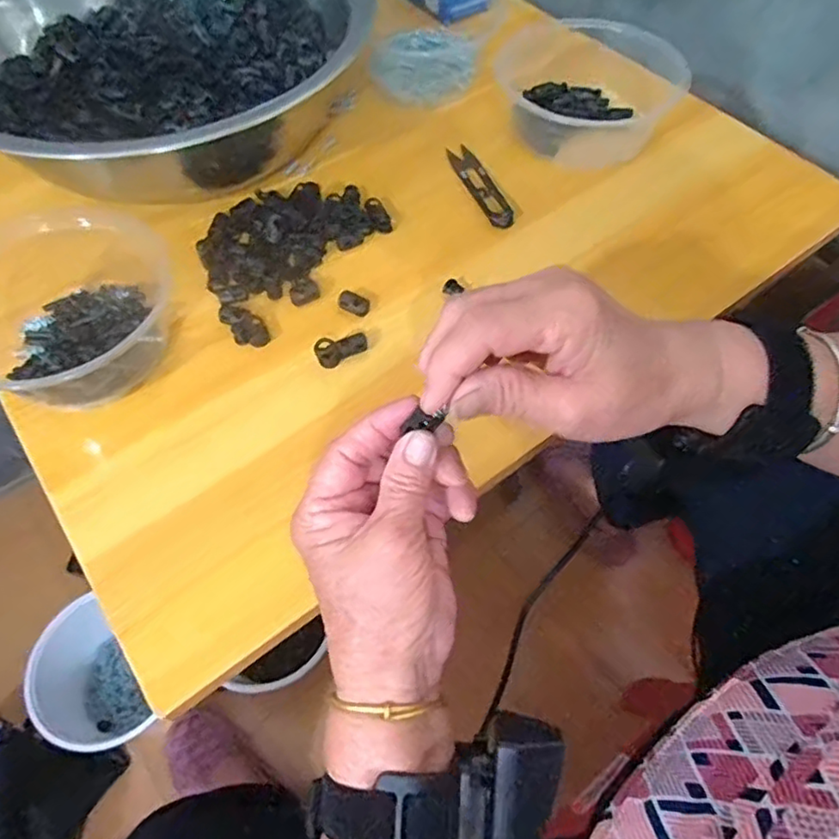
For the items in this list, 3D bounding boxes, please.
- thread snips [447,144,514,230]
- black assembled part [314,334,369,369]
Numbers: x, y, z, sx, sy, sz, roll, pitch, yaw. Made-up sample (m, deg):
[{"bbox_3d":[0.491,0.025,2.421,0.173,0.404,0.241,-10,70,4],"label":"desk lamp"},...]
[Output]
[{"bbox_3d":[0.048,-0.185,0.485,0.022,0.012,0.102,-19,60,-12],"label":"thread snips"},{"bbox_3d":[-0.049,-0.045,0.393,0.034,0.015,0.012,-23,61,-14],"label":"black assembled part"}]

